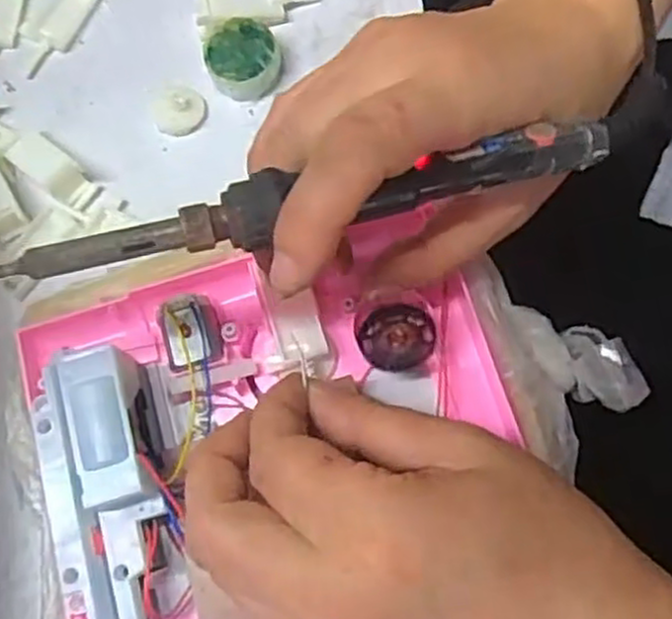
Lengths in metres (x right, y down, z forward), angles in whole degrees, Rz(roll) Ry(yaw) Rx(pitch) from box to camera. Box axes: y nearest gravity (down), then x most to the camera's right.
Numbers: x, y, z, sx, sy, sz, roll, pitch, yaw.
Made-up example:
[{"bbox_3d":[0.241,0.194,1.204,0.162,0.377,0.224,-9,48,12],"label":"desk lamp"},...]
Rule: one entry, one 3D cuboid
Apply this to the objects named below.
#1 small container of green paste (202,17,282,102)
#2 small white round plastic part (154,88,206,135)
[{"bbox_3d":[-0.043,-0.114,0.341,0.032,0.019,0.034,0,74,1],"label":"small container of green paste"},{"bbox_3d":[-0.071,-0.090,0.342,0.023,0.008,0.021,0,74,1],"label":"small white round plastic part"}]

